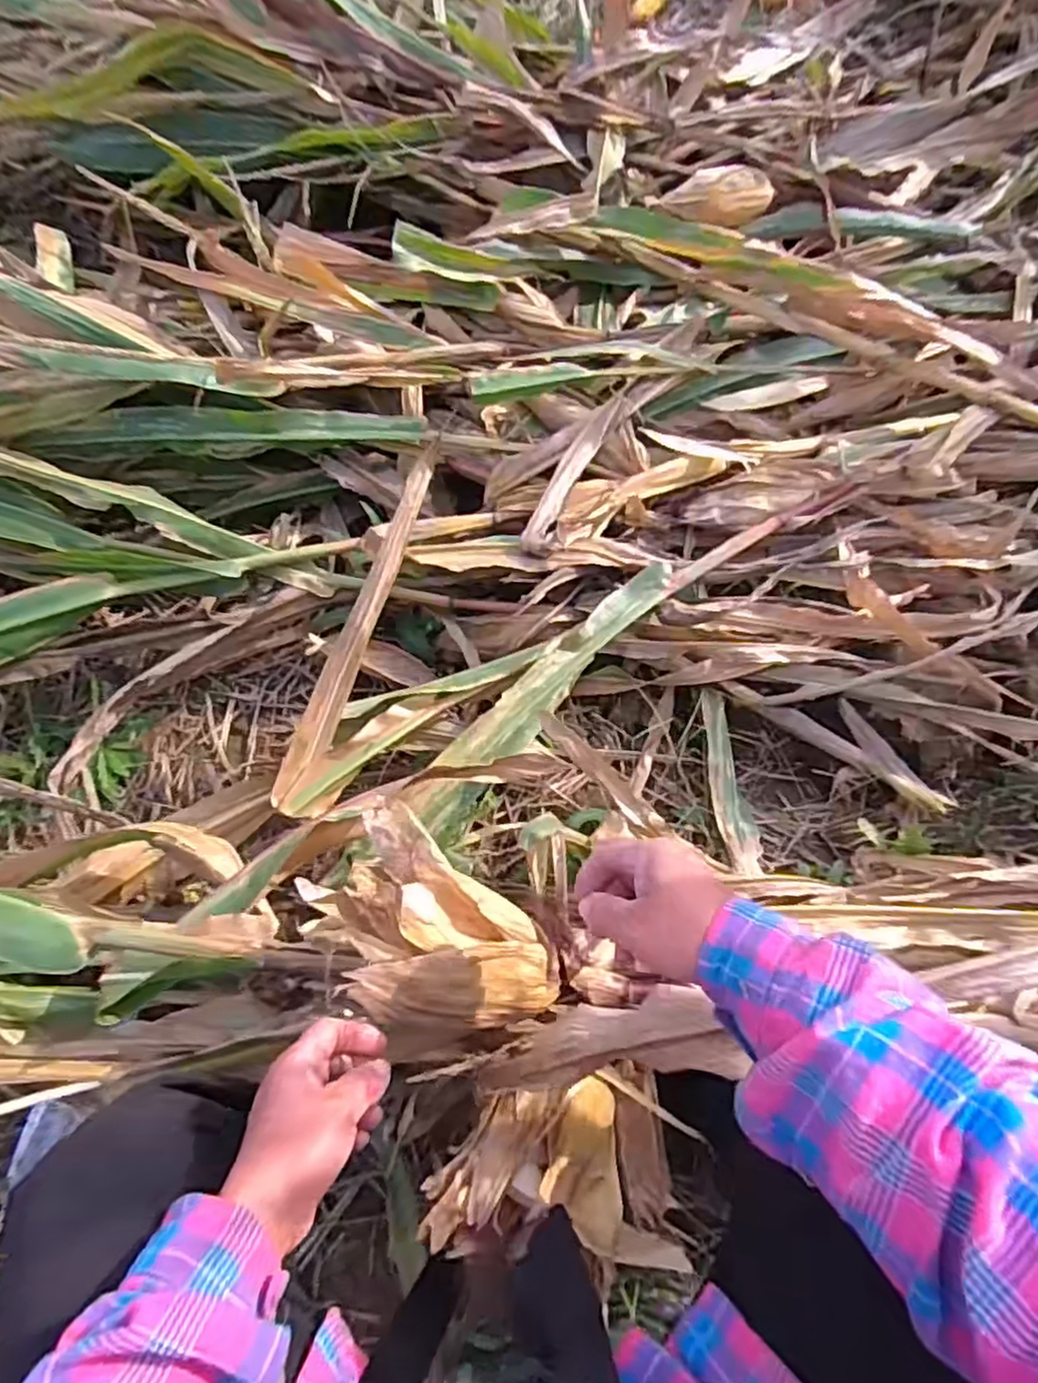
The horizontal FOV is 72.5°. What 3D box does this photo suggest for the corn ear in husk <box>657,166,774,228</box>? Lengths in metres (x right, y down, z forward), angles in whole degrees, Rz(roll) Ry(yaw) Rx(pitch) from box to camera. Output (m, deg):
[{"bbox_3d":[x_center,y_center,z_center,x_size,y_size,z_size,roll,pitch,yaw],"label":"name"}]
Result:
[{"bbox_3d":[0.297,-0.725,1.039,0.188,0.058,0.077,-20,65,-20],"label":"corn ear in husk"}]

